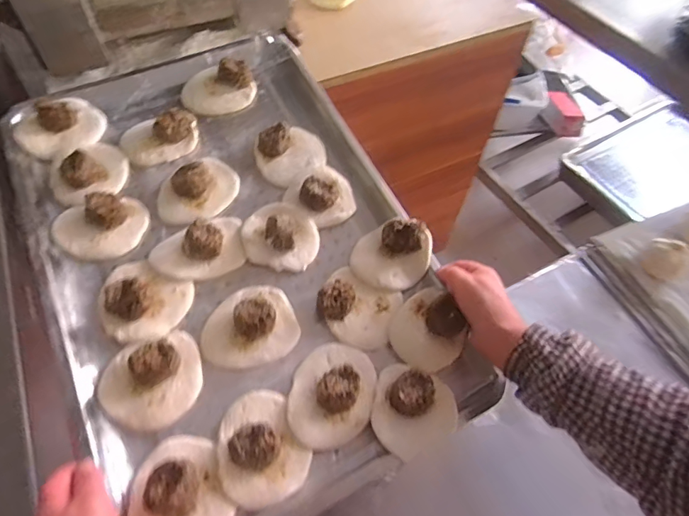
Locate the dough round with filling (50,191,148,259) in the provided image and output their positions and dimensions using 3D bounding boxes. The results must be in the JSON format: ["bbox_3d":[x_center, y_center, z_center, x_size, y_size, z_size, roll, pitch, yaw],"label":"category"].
[{"bbox_3d":[-0.270,-0.037,0.492,0.093,0.027,0.072,-11,56,-10],"label":"dough round with filling"}]

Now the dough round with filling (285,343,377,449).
[{"bbox_3d":[-0.011,0.123,0.426,0.077,0.028,0.102,14,56,7],"label":"dough round with filling"}]

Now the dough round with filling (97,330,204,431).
[{"bbox_3d":[-0.178,0.110,0.412,0.087,0.033,0.084,1,55,-2],"label":"dough round with filling"}]

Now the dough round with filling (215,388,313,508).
[{"bbox_3d":[-0.077,0.163,0.394,0.074,0.031,0.094,-25,60,-19],"label":"dough round with filling"}]

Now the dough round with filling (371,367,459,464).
[{"bbox_3d":[0.063,0.138,0.427,0.081,0.026,0.079,1,55,-2],"label":"dough round with filling"}]

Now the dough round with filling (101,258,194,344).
[{"bbox_3d":[-0.208,0.039,0.452,0.085,0.025,0.082,1,55,-2],"label":"dough round with filling"}]

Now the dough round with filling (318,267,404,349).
[{"bbox_3d":[0.014,0.048,0.479,0.082,0.025,0.078,1,55,-2],"label":"dough round with filling"}]

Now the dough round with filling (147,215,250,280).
[{"bbox_3d":[-0.163,-0.017,0.493,0.097,0.031,0.071,-15,57,-13],"label":"dough round with filling"}]

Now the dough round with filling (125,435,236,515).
[{"bbox_3d":[-0.137,0.190,0.362,0.072,0.034,0.089,-22,59,-17],"label":"dough round with filling"}]

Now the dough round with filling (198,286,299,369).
[{"bbox_3d":[-0.098,0.063,0.454,0.095,0.030,0.083,-17,58,-14],"label":"dough round with filling"}]

